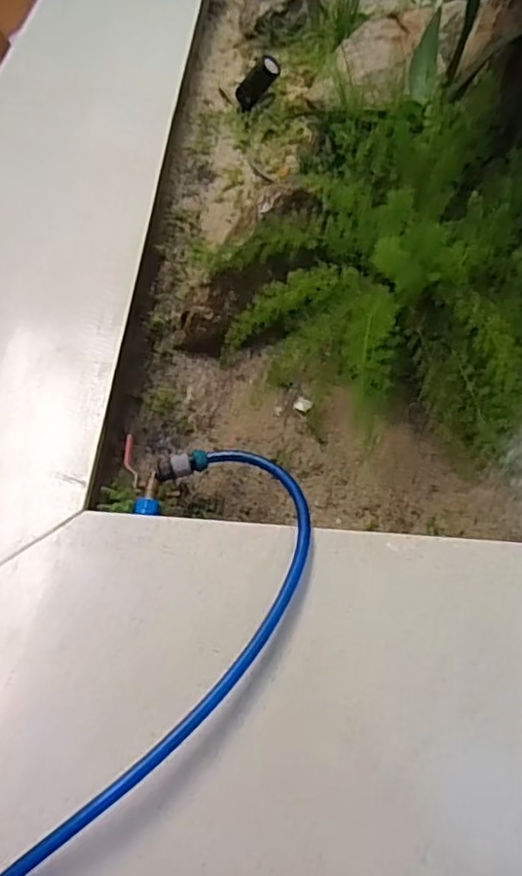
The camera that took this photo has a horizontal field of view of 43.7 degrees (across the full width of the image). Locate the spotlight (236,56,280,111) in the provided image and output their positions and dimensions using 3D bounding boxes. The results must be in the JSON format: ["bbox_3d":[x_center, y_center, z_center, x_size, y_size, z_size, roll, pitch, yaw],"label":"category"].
[{"bbox_3d":[-0.004,-0.807,1.481,0.063,0.121,0.054,26,50,-28],"label":"spotlight"}]

